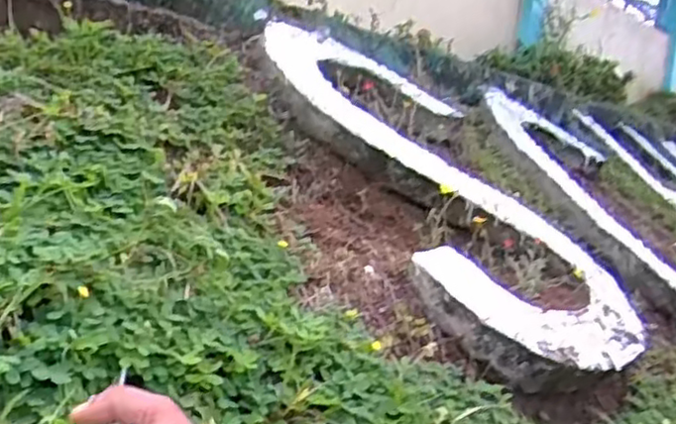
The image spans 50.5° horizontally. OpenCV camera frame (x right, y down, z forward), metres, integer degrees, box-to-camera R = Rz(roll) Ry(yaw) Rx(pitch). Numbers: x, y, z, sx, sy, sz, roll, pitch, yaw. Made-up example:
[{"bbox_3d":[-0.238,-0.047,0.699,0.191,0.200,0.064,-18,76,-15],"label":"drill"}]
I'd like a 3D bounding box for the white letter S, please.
[{"bbox_3d":[0.308,-0.111,1.917,0.911,0.109,1.225,2,41,-44],"label":"white letter S"}]

